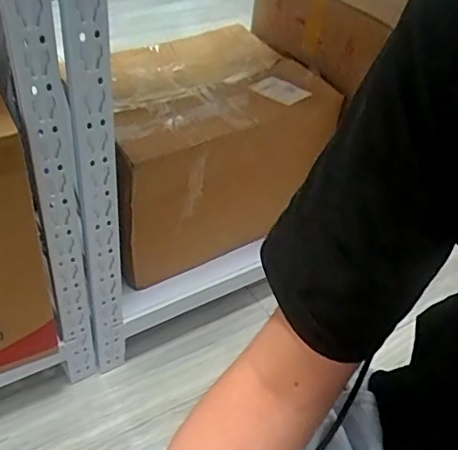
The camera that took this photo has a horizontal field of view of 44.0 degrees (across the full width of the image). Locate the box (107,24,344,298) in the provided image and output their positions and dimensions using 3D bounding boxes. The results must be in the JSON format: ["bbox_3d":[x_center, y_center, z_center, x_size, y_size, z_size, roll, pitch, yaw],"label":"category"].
[{"bbox_3d":[-0.080,-0.149,1.119,0.493,0.289,0.302,-27,53,-31],"label":"box"}]

